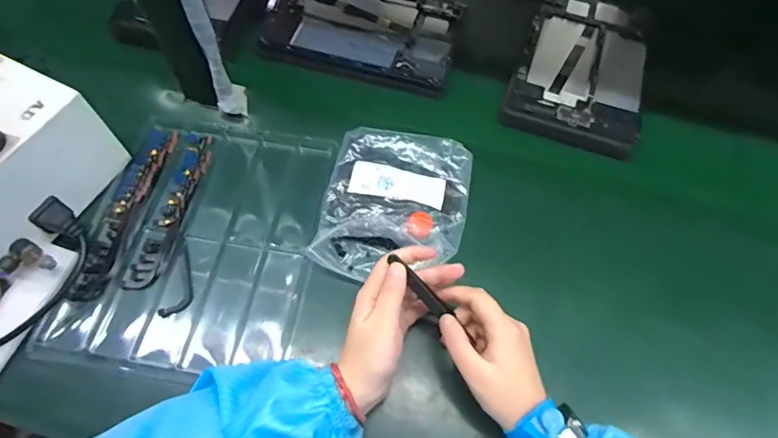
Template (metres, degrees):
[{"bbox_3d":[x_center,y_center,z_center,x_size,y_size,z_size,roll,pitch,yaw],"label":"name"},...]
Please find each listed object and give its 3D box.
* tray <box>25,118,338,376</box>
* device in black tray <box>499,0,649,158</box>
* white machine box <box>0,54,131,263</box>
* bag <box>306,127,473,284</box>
[{"bbox_3d":[-0.181,0.015,0.447,0.215,0.023,0.255,8,61,1],"label":"tray"},{"bbox_3d":[0.239,-0.197,0.562,0.149,0.022,0.245,17,65,10],"label":"device in black tray"},{"bbox_3d":[-0.360,-0.053,0.423,0.129,0.109,0.153,23,66,10],"label":"white machine box"},{"bbox_3d":[0.007,-0.020,0.462,0.139,0.025,0.164,11,62,3],"label":"bag"}]

